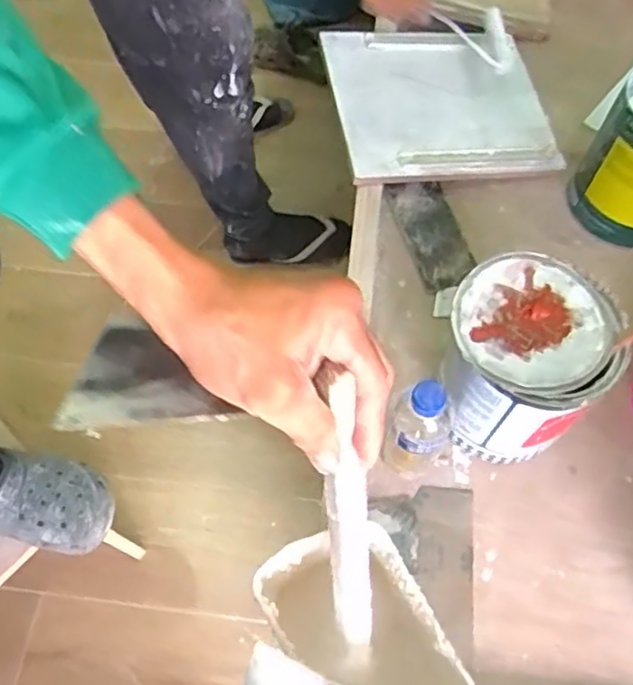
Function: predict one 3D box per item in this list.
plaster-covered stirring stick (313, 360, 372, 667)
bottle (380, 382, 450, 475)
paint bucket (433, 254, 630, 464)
[{"bbox_3d":[0.018,0.111,0.380,0.023,0.252,0.022,-12,41,-5],"label":"plaster-covered stirring stick"},{"bbox_3d":[0.106,0.102,0.679,0.063,0.204,0.052,12,64,7],"label":"bottle"},{"bbox_3d":[0.216,0.029,0.711,0.156,0.216,0.152,0,64,1],"label":"paint bucket"}]

